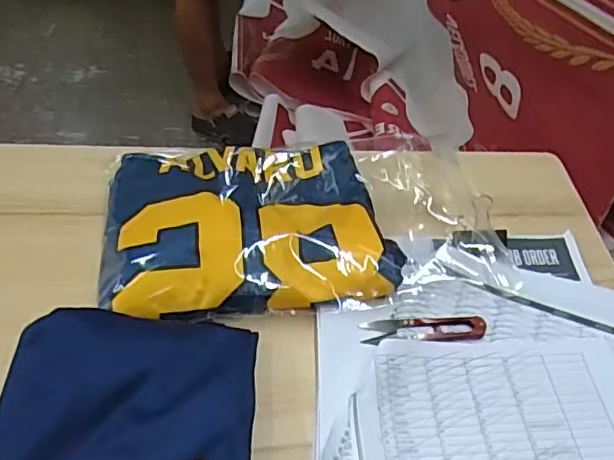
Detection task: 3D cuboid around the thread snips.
[{"bbox_3d":[0.098,0.082,0.477,0.103,0.012,0.025,-3,50,-6],"label":"thread snips"}]

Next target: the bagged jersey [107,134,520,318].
[{"bbox_3d":[-0.009,-0.018,0.530,0.353,0.037,0.197,-6,50,-9],"label":"bagged jersey"}]

